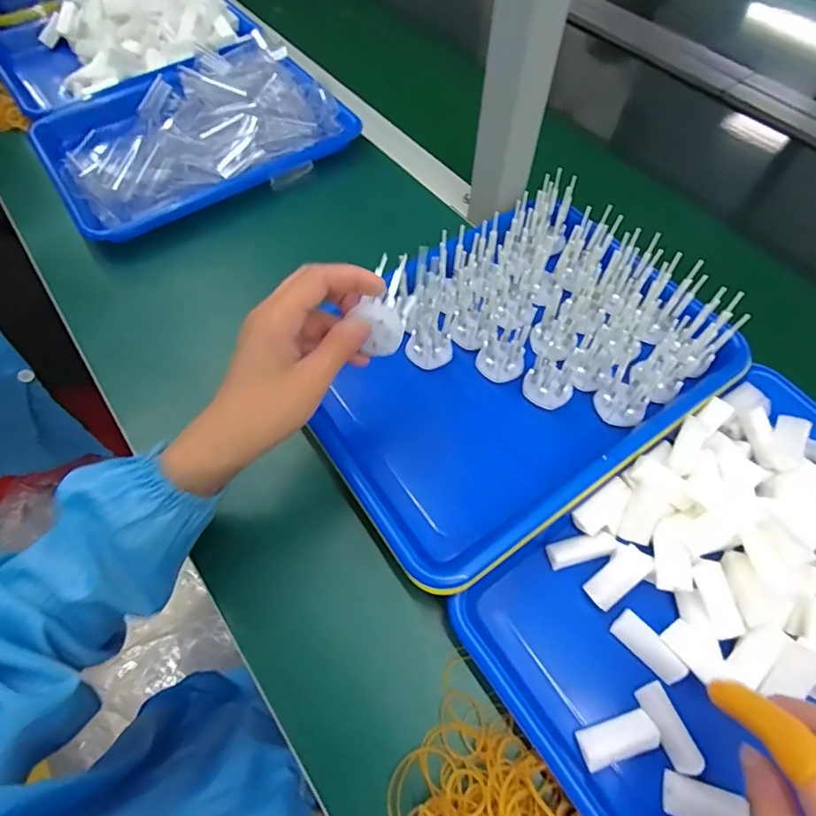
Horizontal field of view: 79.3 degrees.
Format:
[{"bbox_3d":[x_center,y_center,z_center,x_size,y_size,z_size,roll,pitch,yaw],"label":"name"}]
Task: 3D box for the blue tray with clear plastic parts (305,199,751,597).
[{"bbox_3d":[0.083,-0.034,0.407,0.326,0.078,0.238,-30,65,-17],"label":"blue tray with clear plastic parts"}]

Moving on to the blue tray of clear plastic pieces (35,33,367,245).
[{"bbox_3d":[-0.255,-0.334,0.580,0.328,0.053,0.245,-31,65,-17],"label":"blue tray of clear plastic pieces"}]

